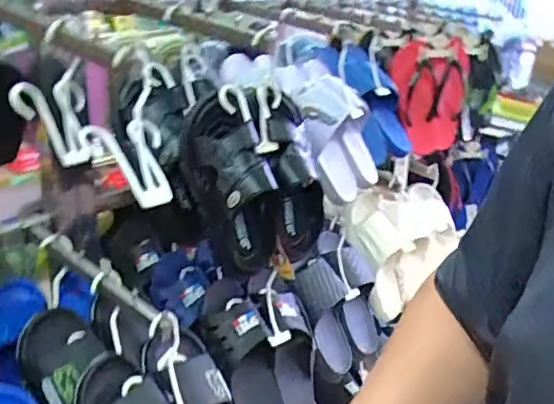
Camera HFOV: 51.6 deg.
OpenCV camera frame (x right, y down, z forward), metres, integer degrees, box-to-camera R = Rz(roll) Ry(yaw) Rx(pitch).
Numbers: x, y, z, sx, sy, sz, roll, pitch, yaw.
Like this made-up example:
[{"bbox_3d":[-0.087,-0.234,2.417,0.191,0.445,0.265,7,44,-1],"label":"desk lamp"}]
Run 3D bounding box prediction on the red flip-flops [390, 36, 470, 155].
[{"bbox_3d":[0.350,-0.239,1.303,0.251,0.245,0.044,-14,16,-34],"label":"red flip-flops"}]

